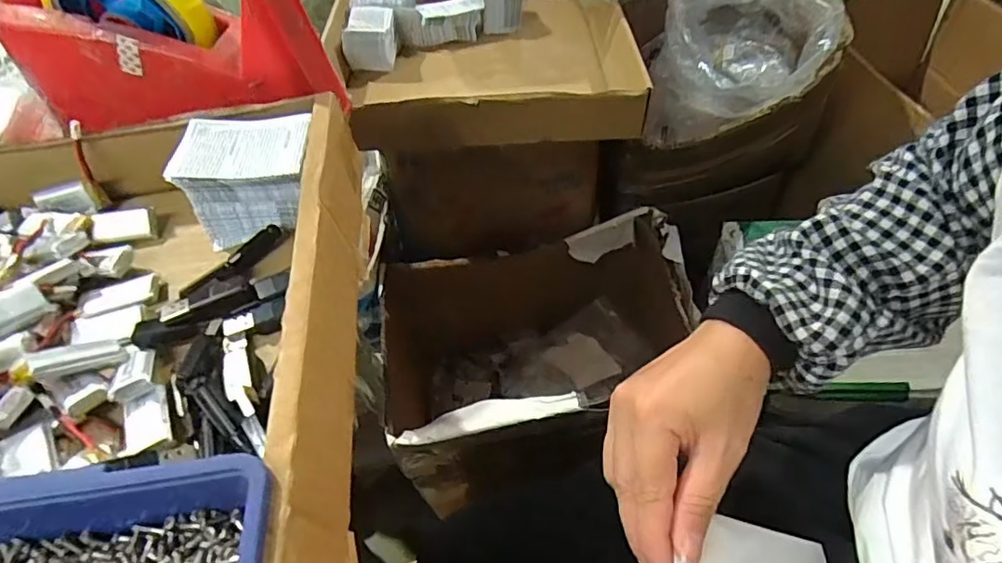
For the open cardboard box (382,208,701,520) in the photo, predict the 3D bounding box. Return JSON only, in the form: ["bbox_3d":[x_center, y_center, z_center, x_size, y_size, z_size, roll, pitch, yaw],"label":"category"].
[{"bbox_3d":[0.068,0.128,0.840,0.431,0.276,0.296,-11,53,-2],"label":"open cardboard box"}]

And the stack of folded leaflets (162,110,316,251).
[{"bbox_3d":[-0.146,-0.064,0.327,0.072,0.051,0.054,-9,53,-1],"label":"stack of folded leaflets"}]

